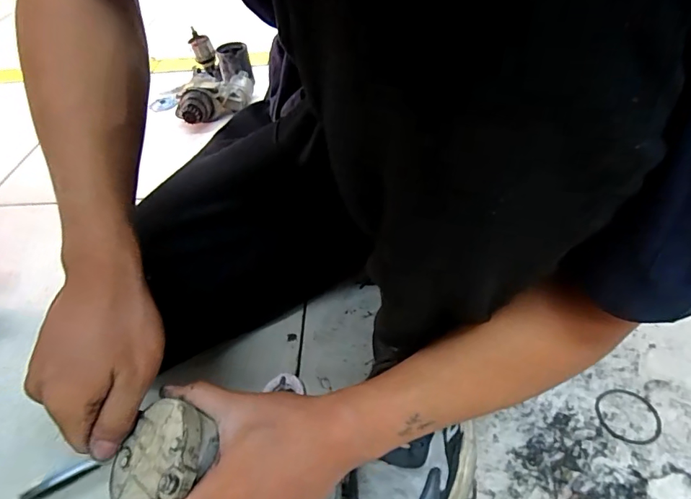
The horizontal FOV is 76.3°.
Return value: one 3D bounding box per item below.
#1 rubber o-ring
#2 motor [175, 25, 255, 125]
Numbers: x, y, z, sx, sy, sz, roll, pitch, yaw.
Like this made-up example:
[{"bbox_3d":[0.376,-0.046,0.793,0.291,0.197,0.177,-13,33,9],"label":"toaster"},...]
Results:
[{"bbox_3d":[0.288,0.169,0.449,0.059,0.004,0.057,-3,46,4],"label":"rubber o-ring"},{"bbox_3d":[-0.279,-0.384,0.983,0.128,0.094,0.296,-9,46,-2],"label":"motor"}]

